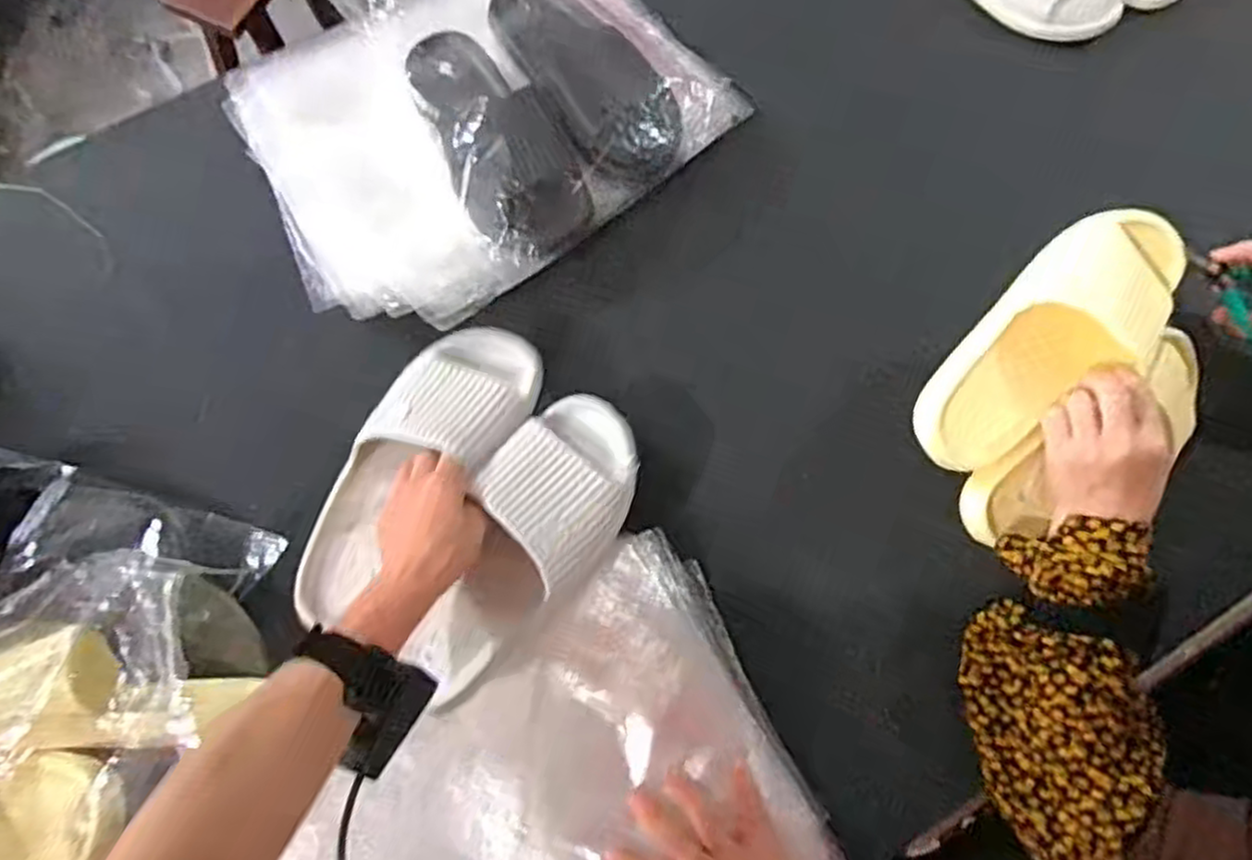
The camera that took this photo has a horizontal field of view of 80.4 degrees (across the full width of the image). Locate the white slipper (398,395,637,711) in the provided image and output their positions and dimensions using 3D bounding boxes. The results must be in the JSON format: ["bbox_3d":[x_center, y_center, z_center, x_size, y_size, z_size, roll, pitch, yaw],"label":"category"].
[{"bbox_3d":[-0.071,0.083,0.544,0.097,0.069,0.234,28,83,11],"label":"white slipper"}]

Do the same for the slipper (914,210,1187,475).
[{"bbox_3d":[0.330,-0.066,0.573,0.104,0.059,0.244,42,79,14],"label":"slipper"}]

